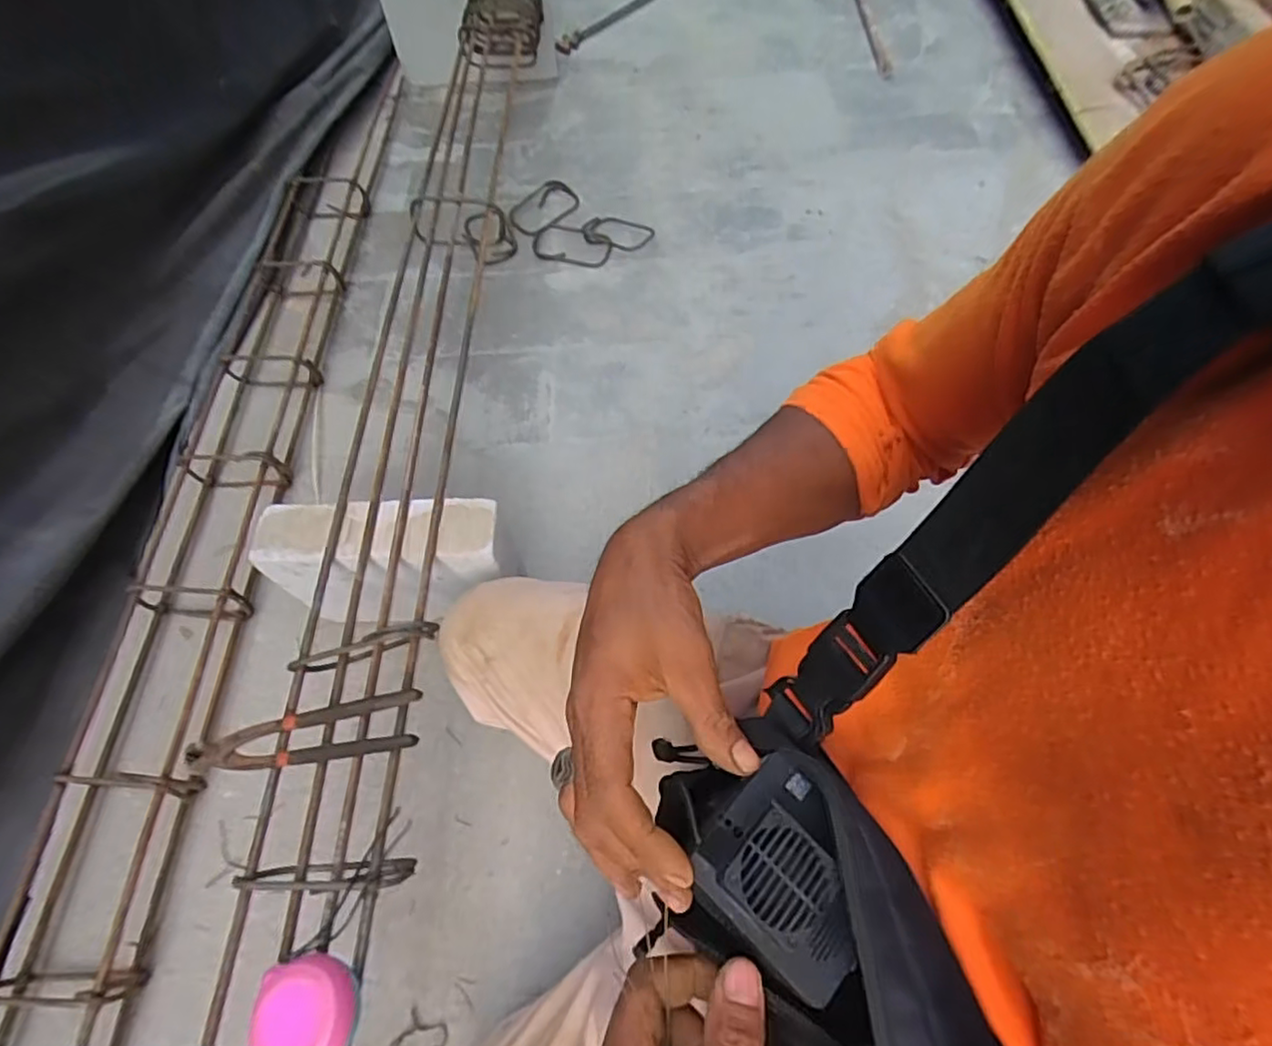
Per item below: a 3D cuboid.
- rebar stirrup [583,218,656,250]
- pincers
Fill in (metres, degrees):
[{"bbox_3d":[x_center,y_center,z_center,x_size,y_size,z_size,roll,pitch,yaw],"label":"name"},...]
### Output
[{"bbox_3d":[-0.034,-0.554,1.241,0.138,0.018,0.072,21,65,14],"label":"rebar stirrup"},{"bbox_3d":[-0.310,0.199,0.603,0.221,0.028,0.052,-8,61,-2],"label":"pincers"}]

